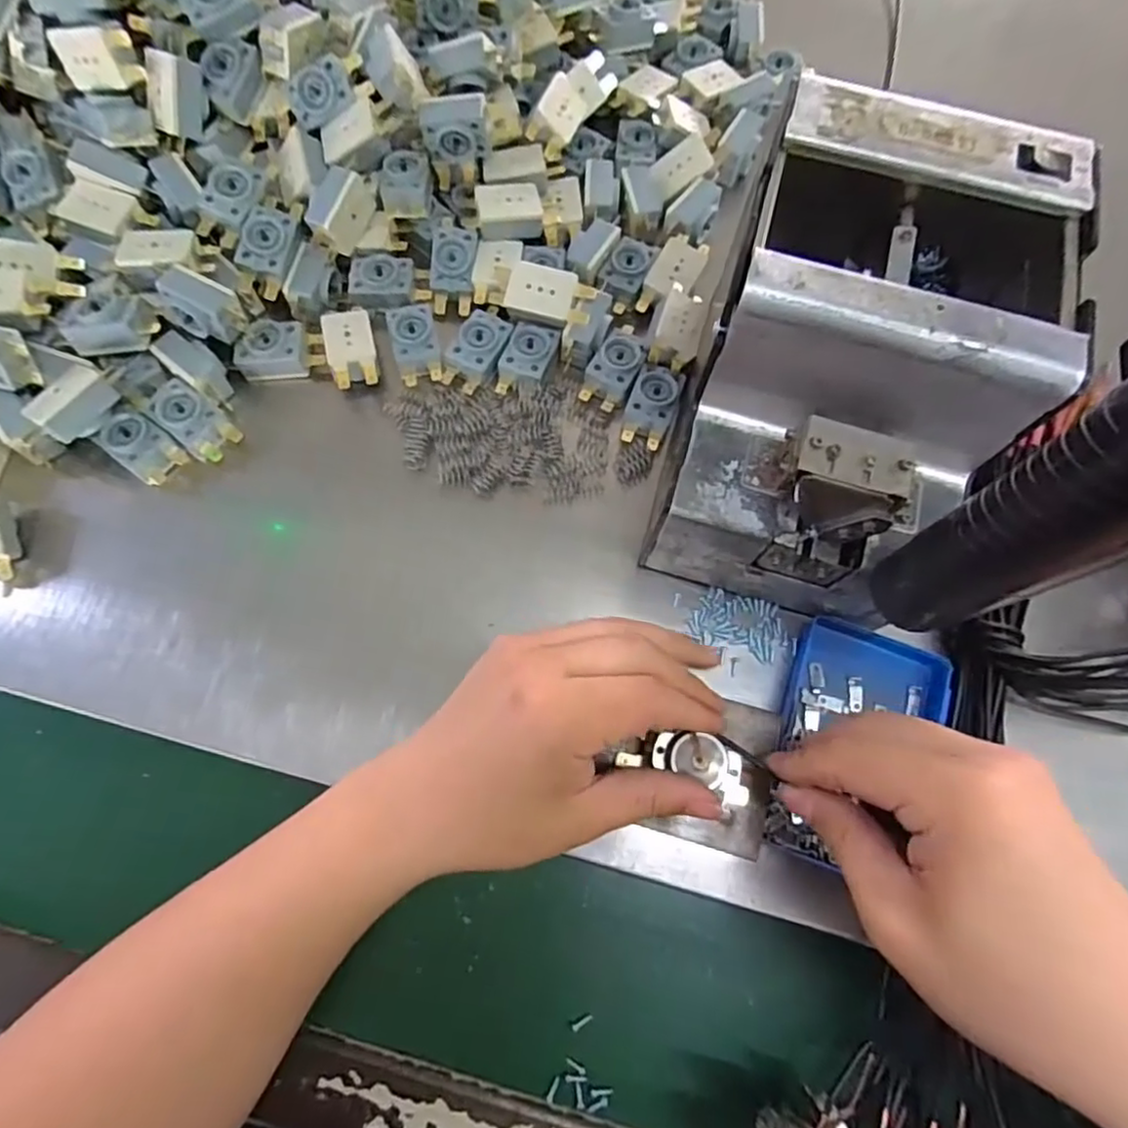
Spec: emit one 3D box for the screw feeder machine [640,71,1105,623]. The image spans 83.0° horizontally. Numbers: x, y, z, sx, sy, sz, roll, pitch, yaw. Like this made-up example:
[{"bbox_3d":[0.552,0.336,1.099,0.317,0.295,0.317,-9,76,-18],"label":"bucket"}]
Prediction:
[{"bbox_3d":[0.119,-0.083,0.291,0.124,0.146,0.182,17,73,5],"label":"screw feeder machine"}]

